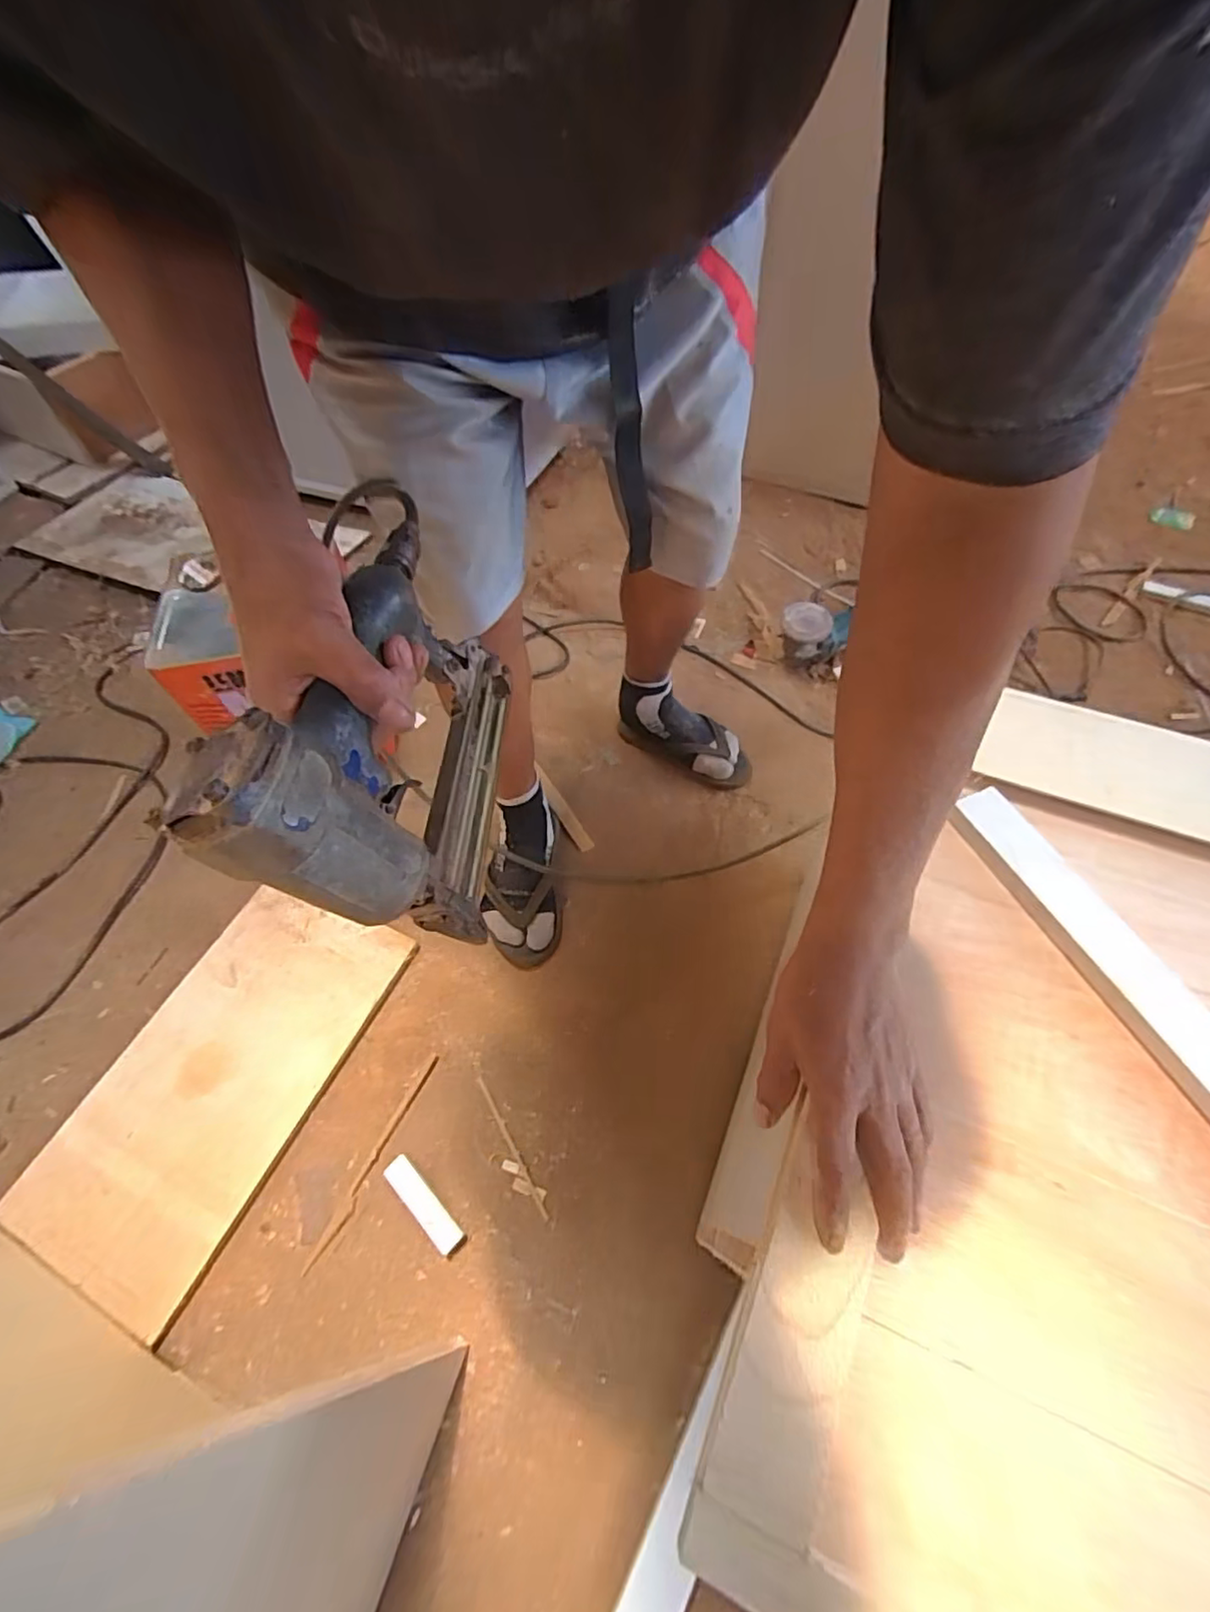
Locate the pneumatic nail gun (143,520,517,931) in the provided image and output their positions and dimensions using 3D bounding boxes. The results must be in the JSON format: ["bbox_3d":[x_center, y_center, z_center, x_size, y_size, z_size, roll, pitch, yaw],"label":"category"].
[{"bbox_3d":[-0.124,-0.044,0.345,0.060,0.167,0.239,-17,52,18],"label":"pneumatic nail gun"}]

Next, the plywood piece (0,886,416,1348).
[{"bbox_3d":[-0.461,0.316,0.748,0.242,0.022,0.436,20,59,15],"label":"plywood piece"}]

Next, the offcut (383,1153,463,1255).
[{"bbox_3d":[-0.196,0.427,0.669,0.027,0.019,0.107,-40,64,-22],"label":"offcut"}]

